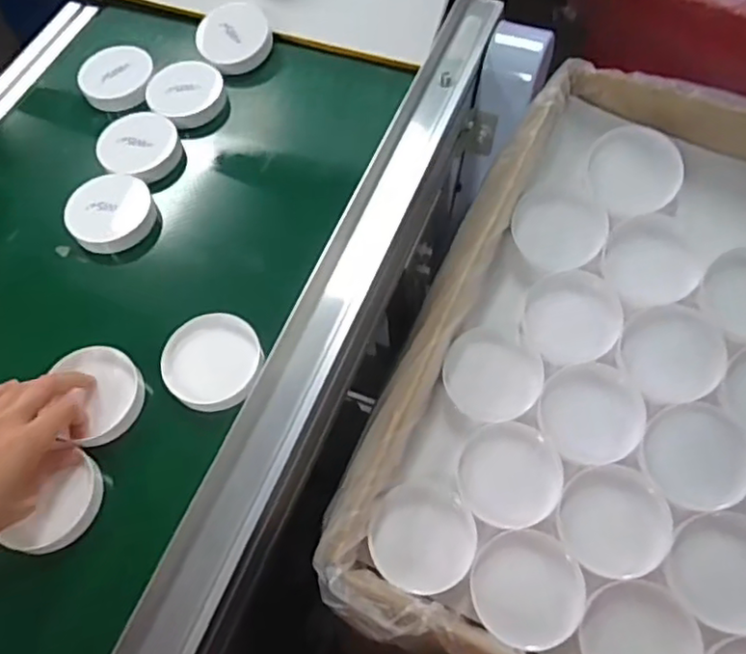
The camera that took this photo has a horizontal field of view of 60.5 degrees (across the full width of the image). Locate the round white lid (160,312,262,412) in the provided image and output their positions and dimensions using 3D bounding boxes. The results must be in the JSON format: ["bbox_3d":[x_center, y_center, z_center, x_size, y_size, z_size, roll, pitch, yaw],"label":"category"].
[{"bbox_3d":[-0.127,0.027,0.508,0.074,0.023,0.077,-2,61,3],"label":"round white lid"}]

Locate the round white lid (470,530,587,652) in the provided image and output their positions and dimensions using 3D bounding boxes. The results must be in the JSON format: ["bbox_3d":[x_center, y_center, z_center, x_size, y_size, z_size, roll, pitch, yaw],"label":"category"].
[{"bbox_3d":[0.108,0.184,0.451,0.074,0.017,0.075,-2,61,3],"label":"round white lid"}]

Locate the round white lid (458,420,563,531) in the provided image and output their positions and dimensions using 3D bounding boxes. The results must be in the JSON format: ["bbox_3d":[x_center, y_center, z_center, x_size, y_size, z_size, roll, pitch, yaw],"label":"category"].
[{"bbox_3d":[0.104,0.111,0.484,0.073,0.006,0.075,-5,71,13],"label":"round white lid"}]

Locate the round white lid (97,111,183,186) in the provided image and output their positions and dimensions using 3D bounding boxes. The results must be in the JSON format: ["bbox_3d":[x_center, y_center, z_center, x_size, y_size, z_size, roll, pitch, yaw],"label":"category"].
[{"bbox_3d":[-0.228,-0.177,0.626,0.074,0.018,0.072,-2,61,3],"label":"round white lid"}]

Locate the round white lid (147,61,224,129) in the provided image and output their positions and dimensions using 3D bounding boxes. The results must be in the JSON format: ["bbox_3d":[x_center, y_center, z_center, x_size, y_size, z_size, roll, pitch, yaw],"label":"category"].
[{"bbox_3d":[-0.191,-0.241,0.657,0.073,0.021,0.070,-2,61,3],"label":"round white lid"}]

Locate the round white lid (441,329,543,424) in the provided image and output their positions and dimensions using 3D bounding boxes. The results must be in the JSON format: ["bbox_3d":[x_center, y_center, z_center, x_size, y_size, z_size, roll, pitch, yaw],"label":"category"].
[{"bbox_3d":[0.095,0.037,0.512,0.076,0.018,0.071,-2,61,3],"label":"round white lid"}]

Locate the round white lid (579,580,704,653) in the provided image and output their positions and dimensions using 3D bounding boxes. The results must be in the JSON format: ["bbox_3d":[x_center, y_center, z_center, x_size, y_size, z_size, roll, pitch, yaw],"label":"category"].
[{"bbox_3d":[0.179,0.212,0.430,0.072,0.021,0.075,-2,61,3],"label":"round white lid"}]

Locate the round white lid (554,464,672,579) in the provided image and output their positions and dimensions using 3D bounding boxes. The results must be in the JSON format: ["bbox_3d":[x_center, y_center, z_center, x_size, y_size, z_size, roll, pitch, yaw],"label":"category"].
[{"bbox_3d":[0.176,0.138,0.463,0.077,0.023,0.076,-2,61,3],"label":"round white lid"}]

